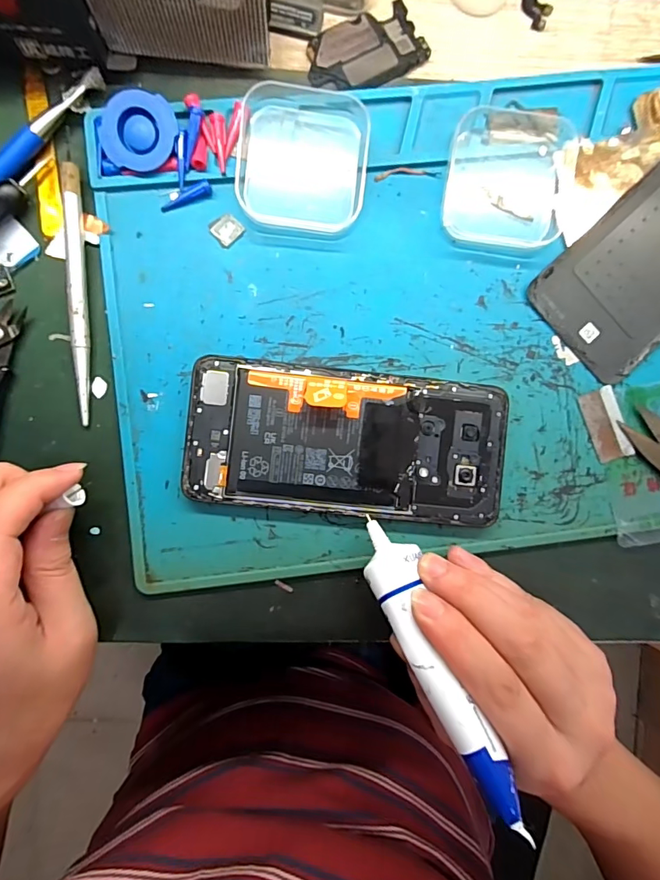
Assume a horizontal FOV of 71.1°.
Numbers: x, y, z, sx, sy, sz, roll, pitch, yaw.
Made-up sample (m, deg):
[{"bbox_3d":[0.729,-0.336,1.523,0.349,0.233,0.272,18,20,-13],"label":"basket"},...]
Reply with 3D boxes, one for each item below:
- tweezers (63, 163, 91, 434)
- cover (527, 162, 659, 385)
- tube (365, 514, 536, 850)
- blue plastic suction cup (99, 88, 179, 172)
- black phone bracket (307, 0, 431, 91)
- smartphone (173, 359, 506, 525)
[{"bbox_3d":[-0.127,-0.072,0.231,0.008,0.011,0.125,-2,90,-3],"label":"tweezers"},{"bbox_3d":[0.188,-0.110,0.247,0.166,0.009,0.071,-43,92,-3],"label":"cover"},{"bbox_3d":[0.044,0.090,0.196,0.025,0.015,0.126,-24,61,-3],"label":"tube"},{"bbox_3d":[-0.094,-0.152,0.229,0.036,0.008,0.034,8,107,-3],"label":"blue plastic suction cup"},{"bbox_3d":[0.019,-0.207,0.246,0.063,0.006,0.038,-32,91,-3],"label":"black phone bracket"},{"bbox_3d":[0.010,0.002,0.237,0.159,0.013,0.073,6,89,-3],"label":"smartphone"}]

